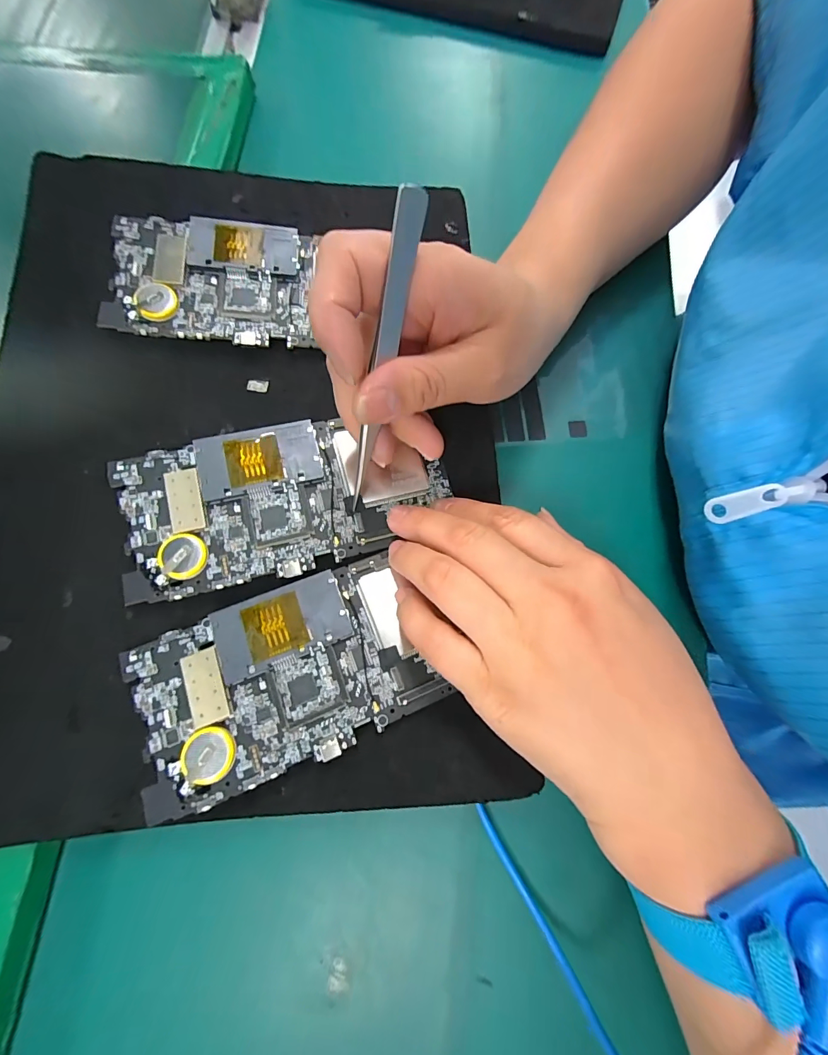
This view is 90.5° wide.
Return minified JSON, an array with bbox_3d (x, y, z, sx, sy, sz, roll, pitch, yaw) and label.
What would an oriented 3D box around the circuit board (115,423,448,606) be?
[{"bbox_3d":[-0.061,-0.016,0.202,0.150,0.005,0.072,-13,80,-12],"label":"circuit board"}]

